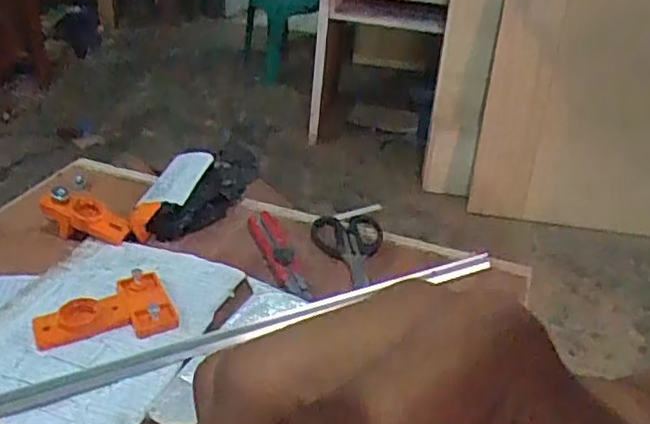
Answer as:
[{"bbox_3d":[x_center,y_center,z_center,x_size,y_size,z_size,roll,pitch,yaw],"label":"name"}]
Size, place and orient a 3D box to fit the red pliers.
[{"bbox_3d":[-0.049,0.042,0.689,0.030,0.011,0.149,-10,35,-20],"label":"red pliers"}]

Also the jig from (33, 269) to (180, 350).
[{"bbox_3d":[-0.199,0.089,0.587,0.115,0.017,0.078,-13,36,-24],"label":"jig"}]

